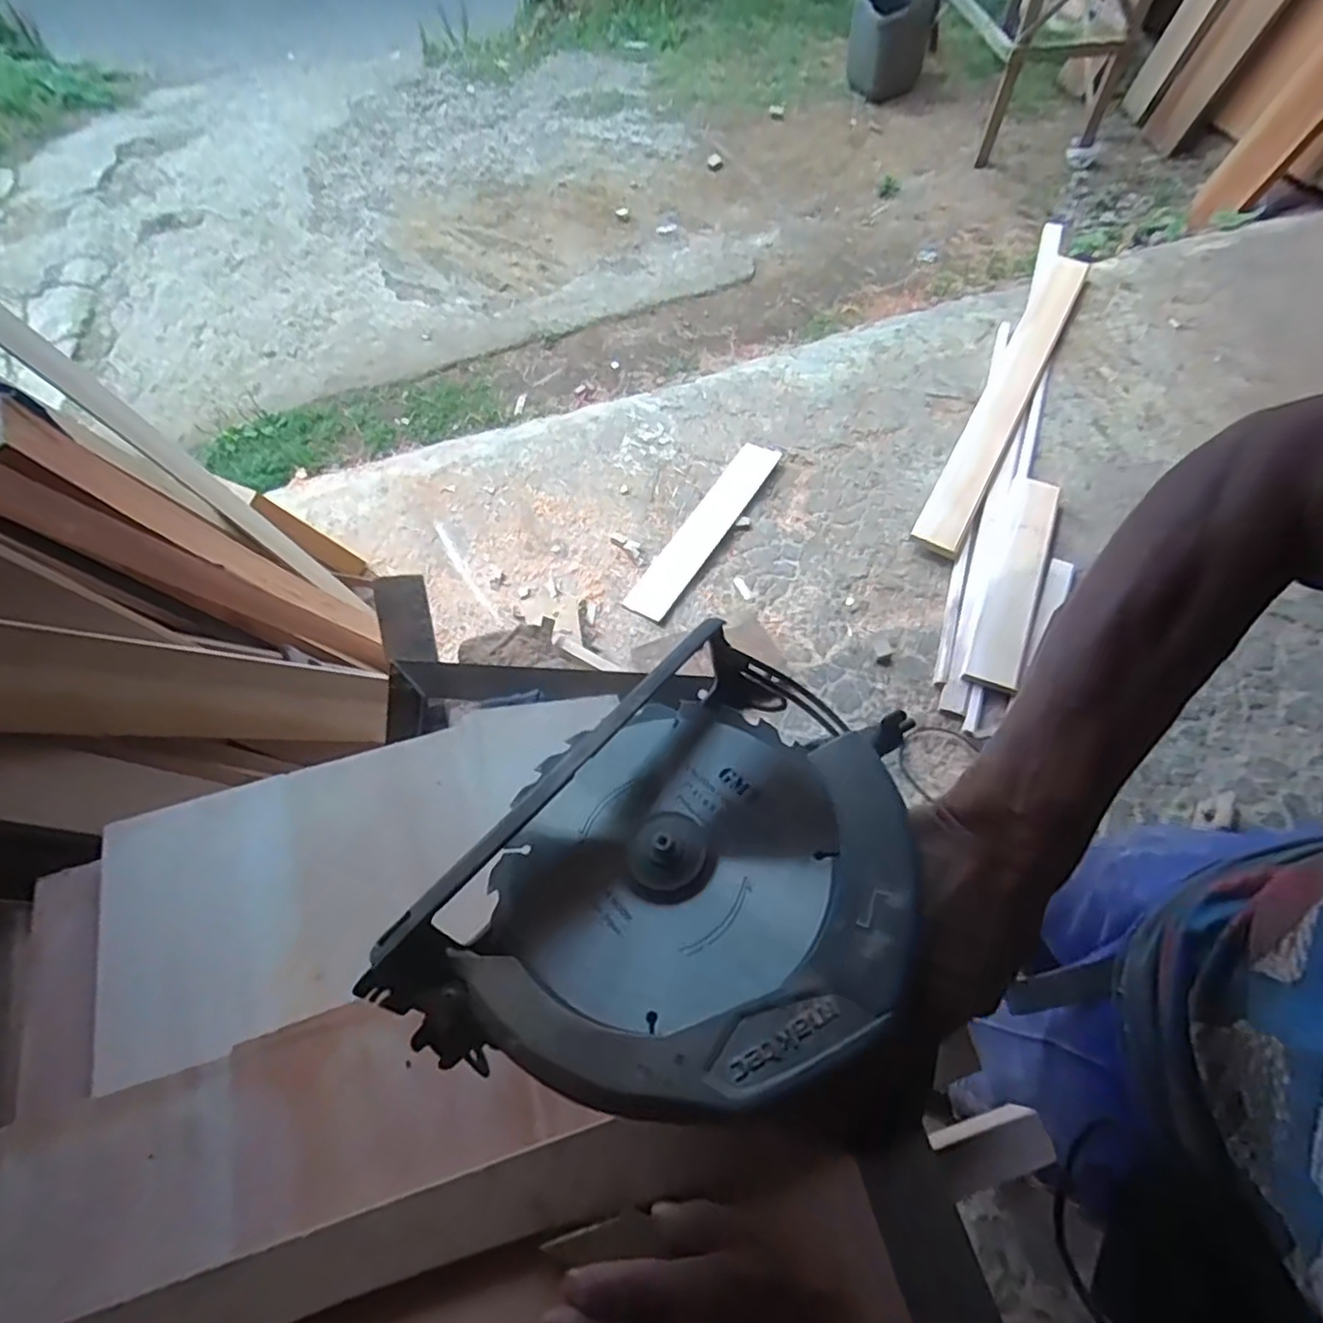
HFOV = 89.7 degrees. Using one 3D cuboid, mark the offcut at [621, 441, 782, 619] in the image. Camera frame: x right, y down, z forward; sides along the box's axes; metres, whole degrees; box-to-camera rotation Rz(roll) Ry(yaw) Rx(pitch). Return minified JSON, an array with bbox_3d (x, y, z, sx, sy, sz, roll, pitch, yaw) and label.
[{"bbox_3d":[0.114,-0.357,1.727,0.110,0.022,0.620,28,65,18],"label":"offcut"}]

